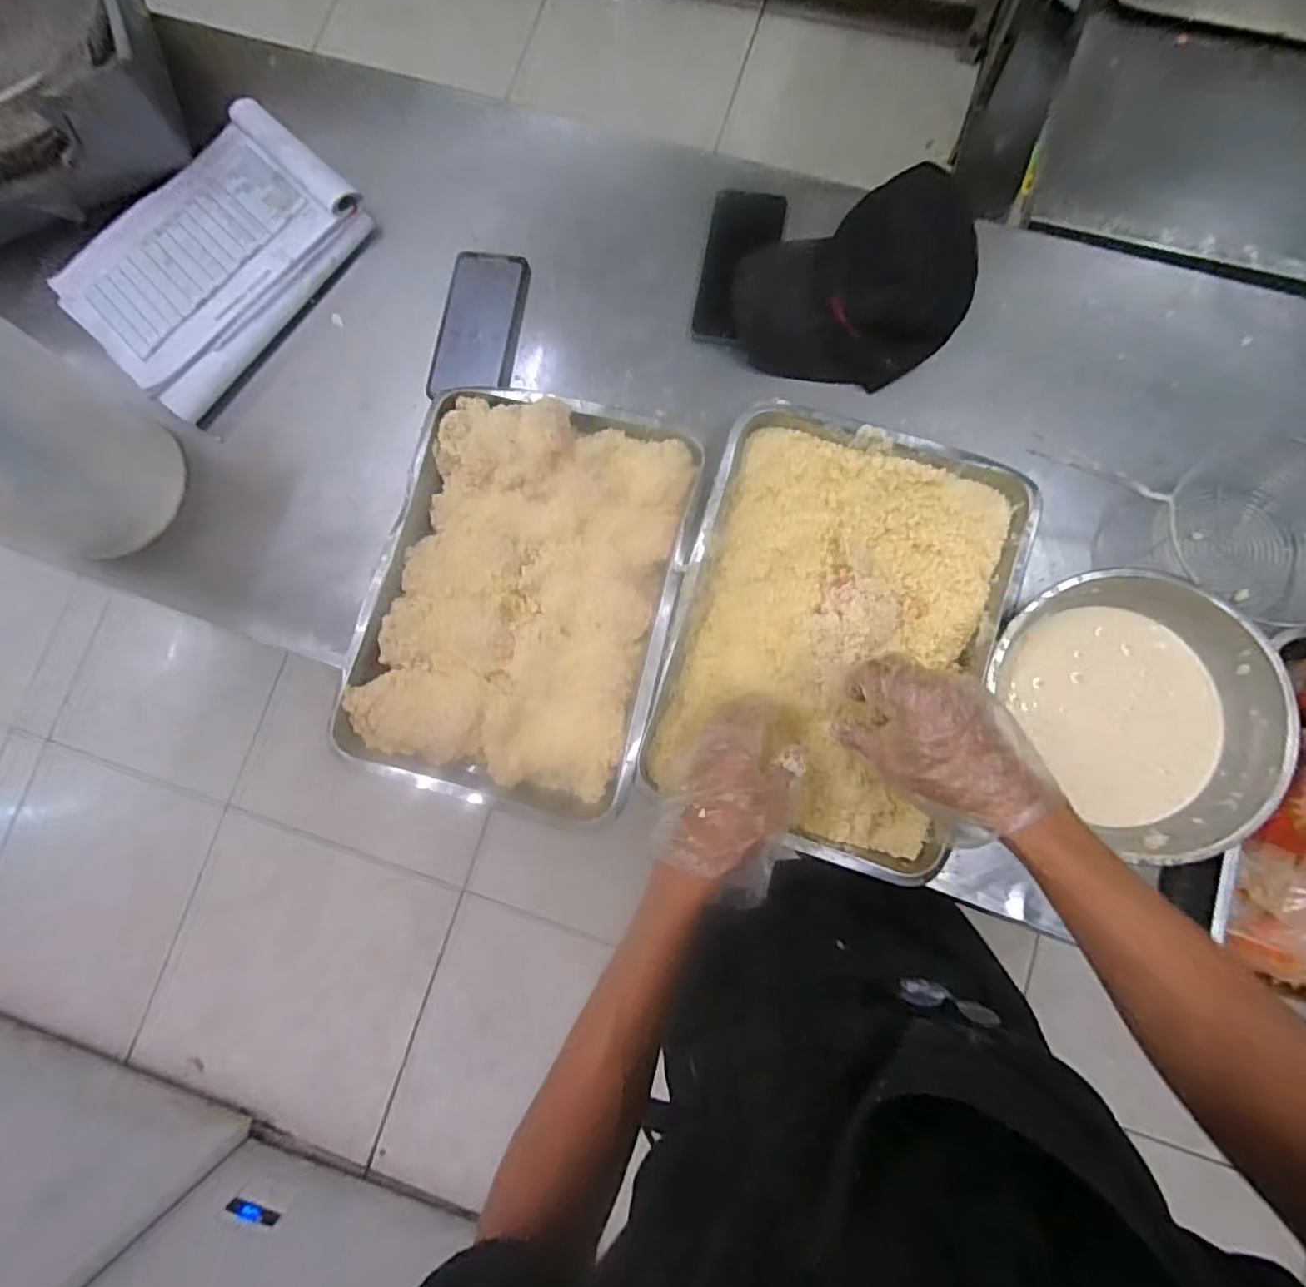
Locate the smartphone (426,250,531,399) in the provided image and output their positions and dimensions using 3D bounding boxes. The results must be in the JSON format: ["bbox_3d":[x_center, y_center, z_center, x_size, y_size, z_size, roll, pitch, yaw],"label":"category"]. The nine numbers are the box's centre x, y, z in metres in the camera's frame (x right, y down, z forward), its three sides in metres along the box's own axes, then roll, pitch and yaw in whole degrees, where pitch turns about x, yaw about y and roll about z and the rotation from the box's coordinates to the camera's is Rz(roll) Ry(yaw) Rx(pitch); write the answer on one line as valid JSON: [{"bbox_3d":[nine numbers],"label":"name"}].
[{"bbox_3d":[-0.182,-0.333,0.654,0.083,0.014,0.167,7,78,-1],"label":"smartphone"}]

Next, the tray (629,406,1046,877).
[{"bbox_3d":[0.161,-0.009,0.568,0.273,0.045,0.376,16,86,6],"label":"tray"}]

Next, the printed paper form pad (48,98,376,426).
[{"bbox_3d":[-0.479,-0.426,0.670,0.248,0.021,0.303,41,86,8],"label":"printed paper form pad"}]

